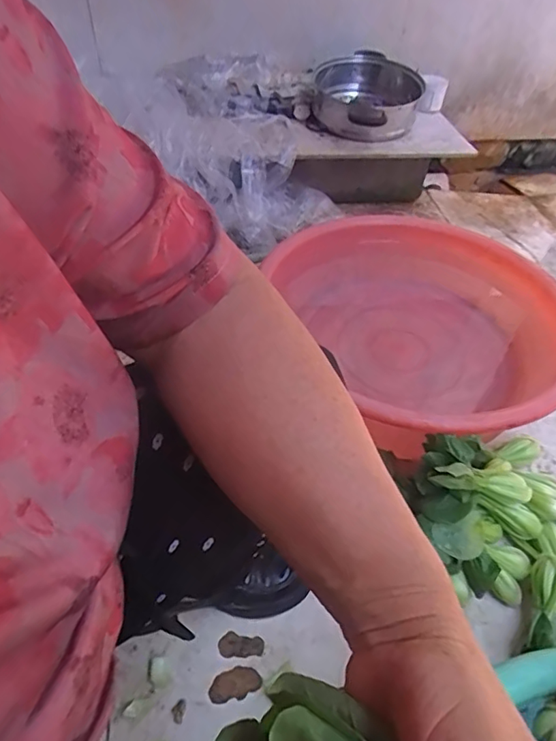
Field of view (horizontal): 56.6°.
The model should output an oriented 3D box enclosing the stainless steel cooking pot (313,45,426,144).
[{"bbox_3d":[0.217,-0.674,1.273,0.254,0.126,0.262,8,47,5],"label":"stainless steel cooking pot"}]

